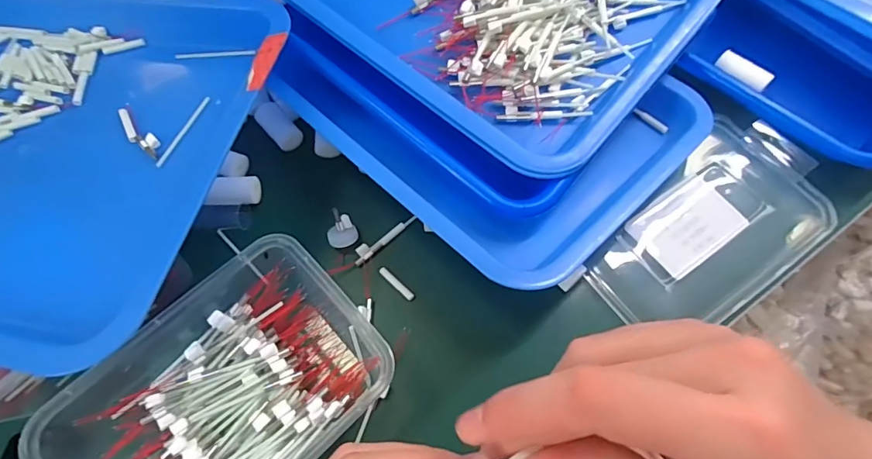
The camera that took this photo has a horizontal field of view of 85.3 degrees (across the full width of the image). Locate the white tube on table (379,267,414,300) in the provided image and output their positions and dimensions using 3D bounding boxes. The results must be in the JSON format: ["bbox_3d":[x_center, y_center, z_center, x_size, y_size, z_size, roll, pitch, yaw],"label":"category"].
[{"bbox_3d":[-0.027,0.037,0.326,0.031,0.004,0.005,41,75,18],"label":"white tube on table"}]

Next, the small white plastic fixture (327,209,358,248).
[{"bbox_3d":[-0.068,0.000,0.335,0.021,0.023,0.020,-1,65,3],"label":"small white plastic fixture"}]

